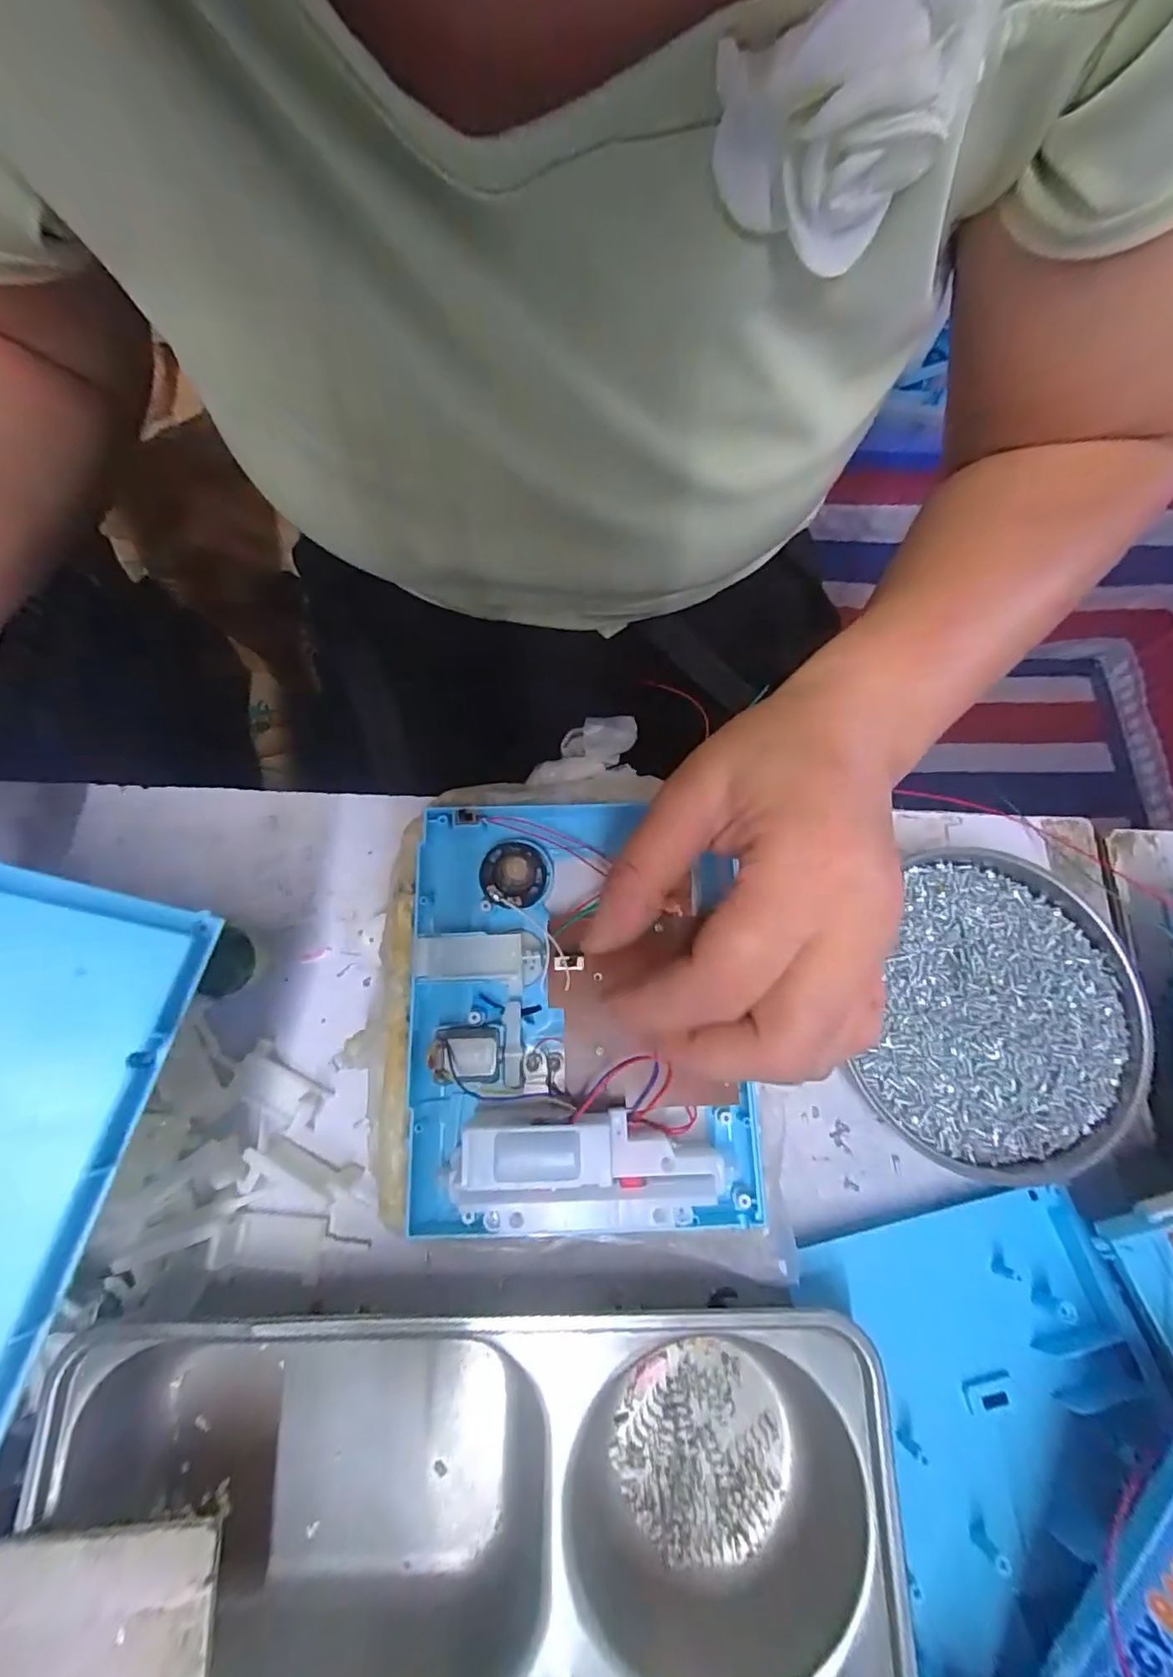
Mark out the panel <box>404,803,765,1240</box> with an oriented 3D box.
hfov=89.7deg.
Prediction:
[{"bbox_3d":[-0.004,0.061,0.229,0.127,0.039,0.161,-2,73,-1],"label":"panel"}]

